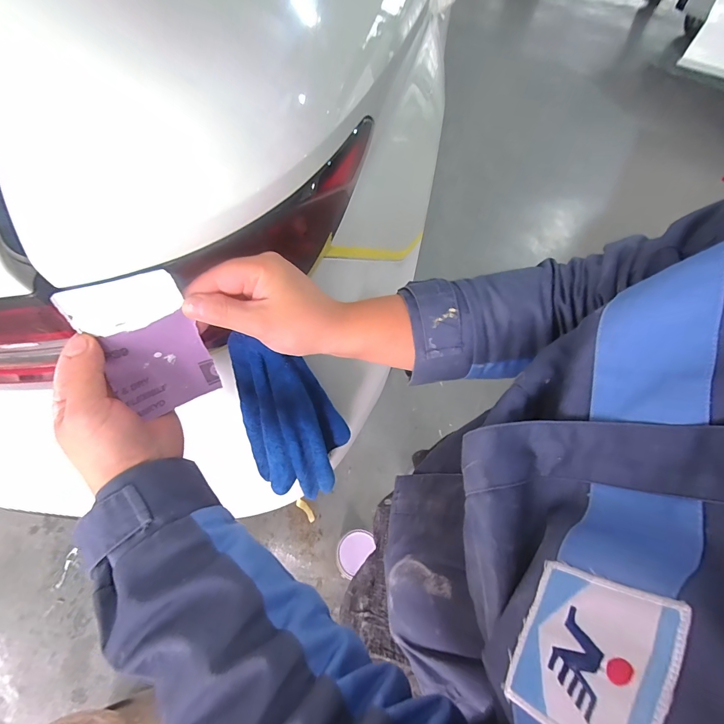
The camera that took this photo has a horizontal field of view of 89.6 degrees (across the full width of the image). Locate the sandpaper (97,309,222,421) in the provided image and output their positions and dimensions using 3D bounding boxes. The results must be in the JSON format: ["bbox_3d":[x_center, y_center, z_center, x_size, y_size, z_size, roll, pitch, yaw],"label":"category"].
[{"bbox_3d":[-0.156,0.004,0.289,0.068,0.076,0.011,-26,39,-15],"label":"sandpaper"}]

